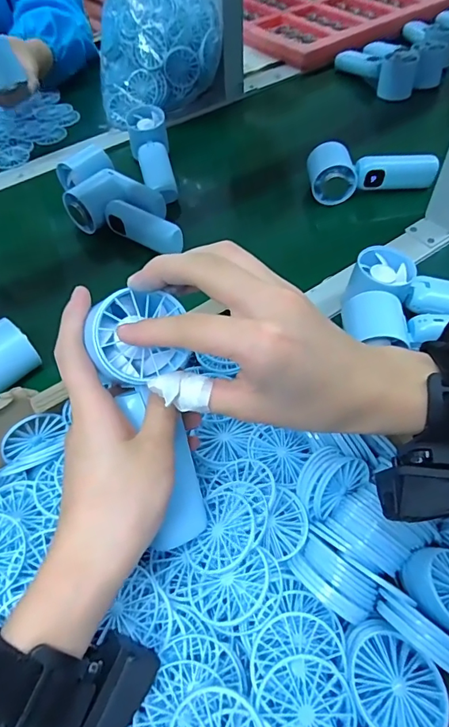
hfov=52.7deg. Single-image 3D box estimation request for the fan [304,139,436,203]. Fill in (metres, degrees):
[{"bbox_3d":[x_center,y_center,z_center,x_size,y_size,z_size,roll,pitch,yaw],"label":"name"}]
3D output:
[{"bbox_3d":[0.181,-0.241,0.563,0.151,0.047,0.055,-6,55,-3],"label":"fan"}]

